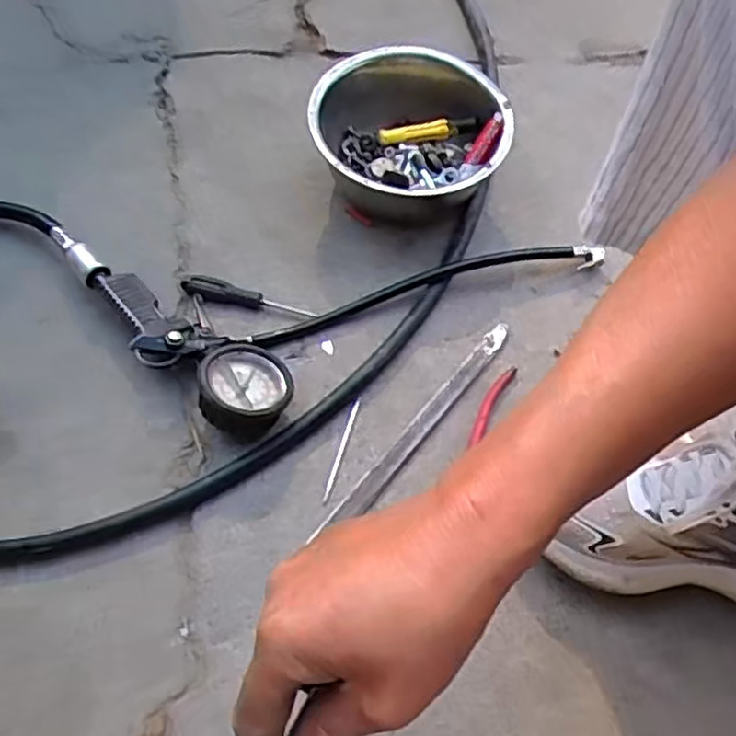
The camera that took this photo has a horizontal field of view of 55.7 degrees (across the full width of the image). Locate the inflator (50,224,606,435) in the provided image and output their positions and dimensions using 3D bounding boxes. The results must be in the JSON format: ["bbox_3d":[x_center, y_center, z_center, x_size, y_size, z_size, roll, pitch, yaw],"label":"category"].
[{"bbox_3d":[-0.031,-0.116,0.649,0.424,0.048,0.271,-30,65,-17],"label":"inflator"}]

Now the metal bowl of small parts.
[{"bbox_3d":[0.039,-0.220,0.685,0.179,0.091,0.178,1,60,-1],"label":"metal bowl of small parts"}]

